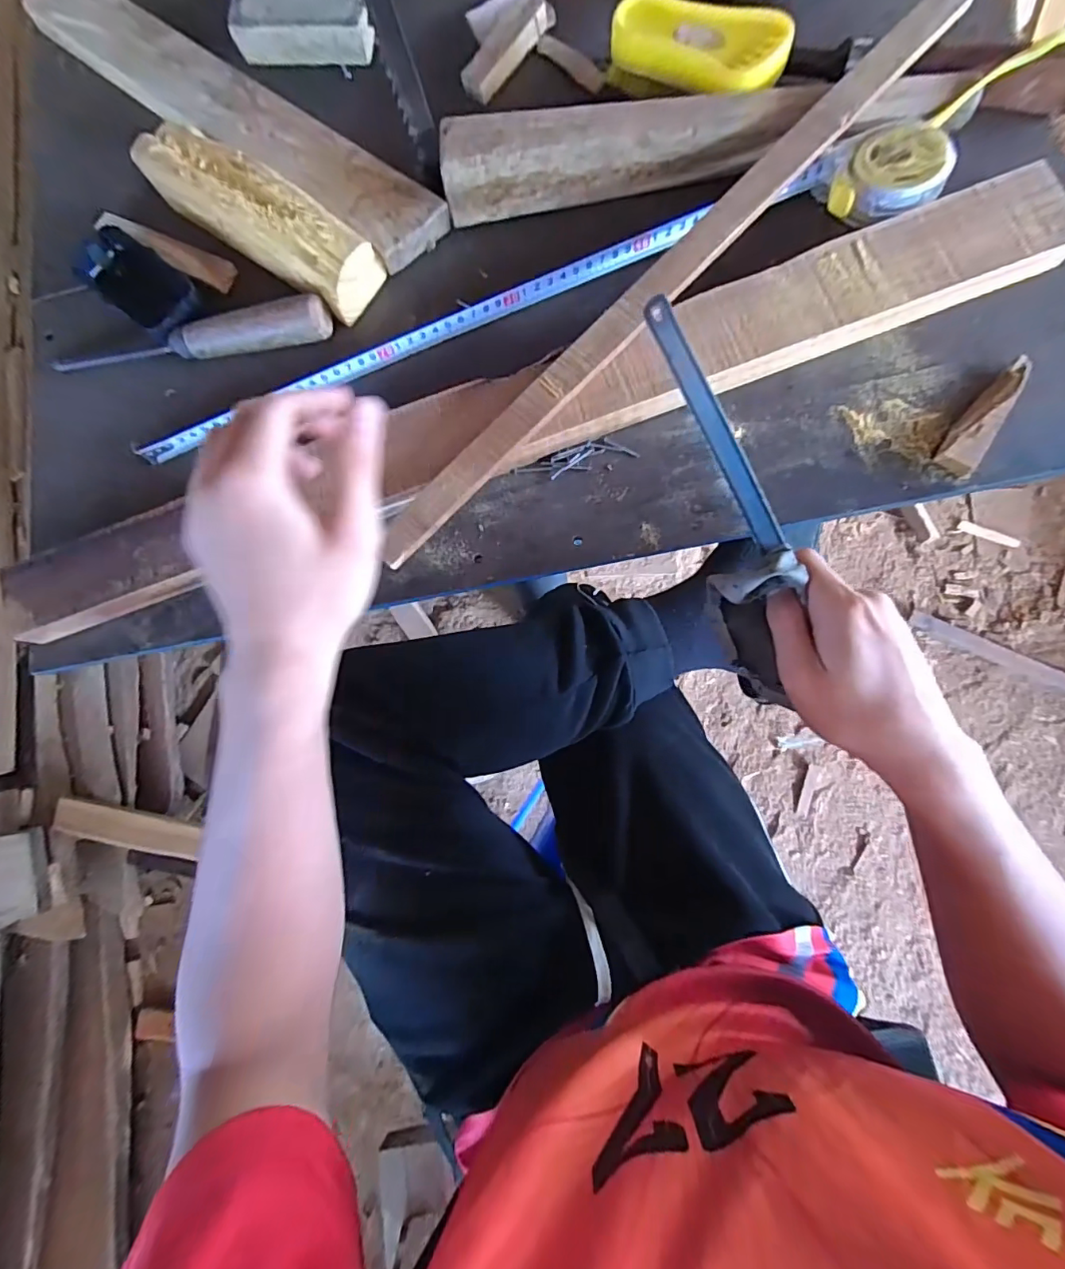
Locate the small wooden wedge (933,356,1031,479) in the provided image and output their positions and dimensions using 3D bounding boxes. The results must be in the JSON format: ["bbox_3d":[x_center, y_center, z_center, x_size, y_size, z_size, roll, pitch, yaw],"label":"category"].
[{"bbox_3d":[0.289,-0.140,0.322,0.022,0.010,0.086,35,86,11],"label":"small wooden wedge"}]

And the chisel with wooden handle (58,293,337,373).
[{"bbox_3d":[-0.264,-0.220,0.388,0.227,0.025,0.024,-7,80,5],"label":"chisel with wooden handle"}]

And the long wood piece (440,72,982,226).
[{"bbox_3d":[0.063,-0.343,0.359,0.279,0.041,0.048,-5,81,6],"label":"long wood piece"}]

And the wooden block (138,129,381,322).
[{"bbox_3d":[-0.208,-0.319,0.389,0.204,0.035,0.054,37,86,11],"label":"wooden block"}]

